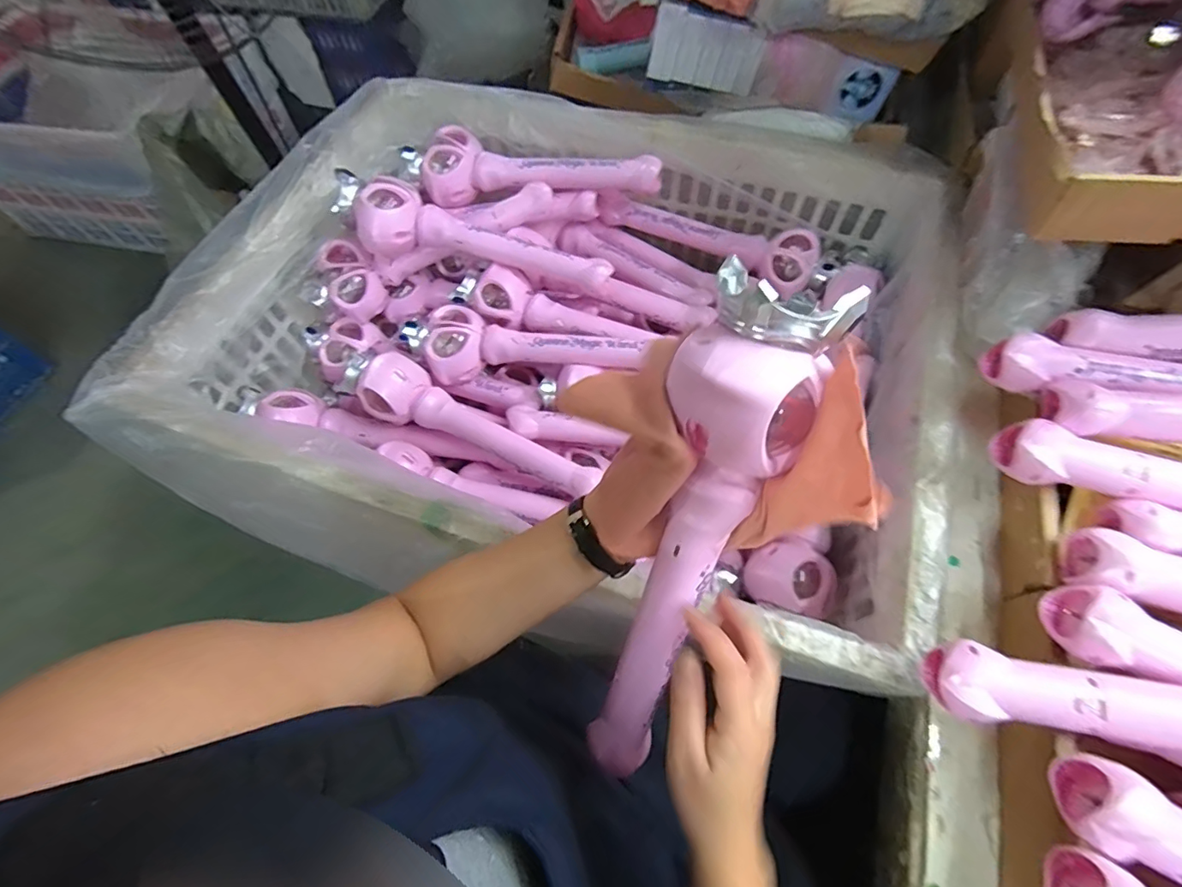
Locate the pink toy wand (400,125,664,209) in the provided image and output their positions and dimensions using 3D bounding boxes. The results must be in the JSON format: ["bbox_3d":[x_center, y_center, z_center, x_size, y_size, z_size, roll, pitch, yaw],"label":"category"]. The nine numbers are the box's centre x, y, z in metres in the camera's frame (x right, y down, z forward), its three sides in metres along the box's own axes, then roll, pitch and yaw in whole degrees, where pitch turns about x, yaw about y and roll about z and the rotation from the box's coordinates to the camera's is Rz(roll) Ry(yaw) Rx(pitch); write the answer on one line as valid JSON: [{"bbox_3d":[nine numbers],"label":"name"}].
[{"bbox_3d":[-0.083,-0.400,0.735,0.362,0.064,0.090,1,63,3],"label":"pink toy wand"}]

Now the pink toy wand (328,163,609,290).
[{"bbox_3d":[-0.153,-0.267,0.691,0.357,0.078,0.092,13,63,-12],"label":"pink toy wand"}]

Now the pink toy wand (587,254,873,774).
[{"bbox_3d":[0.050,0.080,0.314,0.072,0.354,0.042,22,29,13],"label":"pink toy wand"}]

